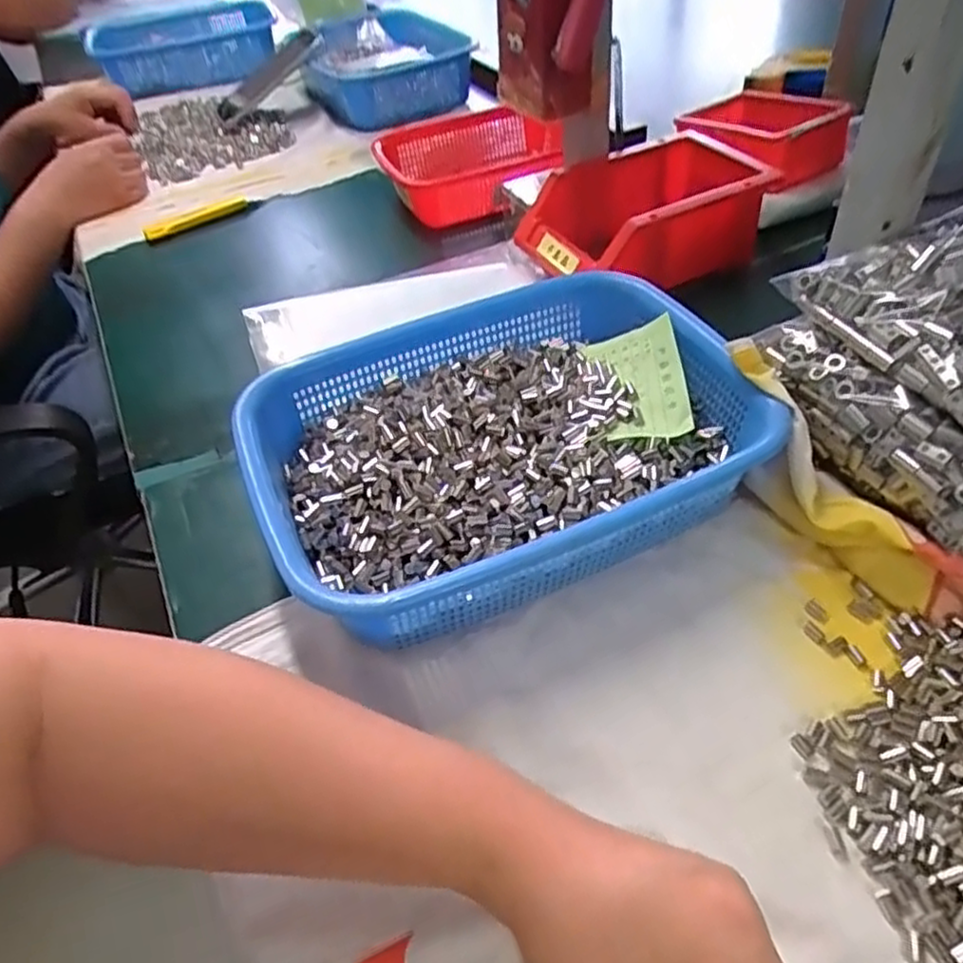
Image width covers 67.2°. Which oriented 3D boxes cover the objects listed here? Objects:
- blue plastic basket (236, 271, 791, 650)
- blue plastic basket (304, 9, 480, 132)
[{"bbox_3d":[0.013,-0.021,0.437,0.281,0.070,0.209,-21,48,-14],"label":"blue plastic basket"},{"bbox_3d":[-0.144,-0.567,0.989,0.186,0.093,0.256,-23,49,-16],"label":"blue plastic basket"}]

